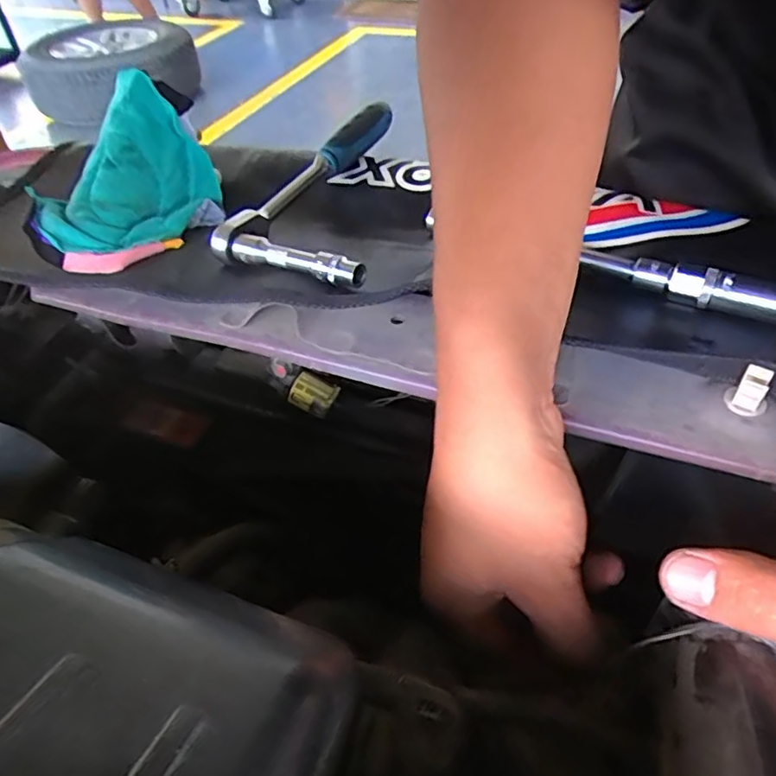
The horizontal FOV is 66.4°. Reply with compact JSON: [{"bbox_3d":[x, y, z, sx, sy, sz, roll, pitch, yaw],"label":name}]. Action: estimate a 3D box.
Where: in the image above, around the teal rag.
[{"bbox_3d":[-0.173,-0.140,0.390,0.126,0.074,0.095,-37,53,-28],"label":"teal rag"}]

